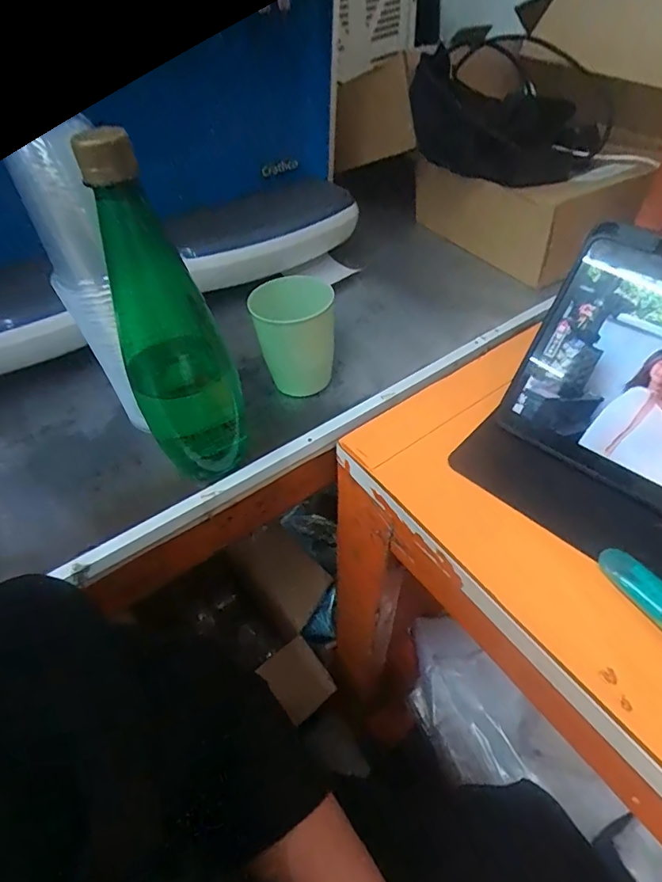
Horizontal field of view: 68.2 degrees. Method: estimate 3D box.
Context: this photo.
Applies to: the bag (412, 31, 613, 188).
[{"bbox_3d":[0.226,-0.412,0.604,0.224,0.105,0.212,15,50,15],"label":"bag"}]

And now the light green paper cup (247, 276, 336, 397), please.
[{"bbox_3d":[-0.033,-0.094,0.466,0.071,0.095,0.072,-1,48,1],"label":"light green paper cup"}]

